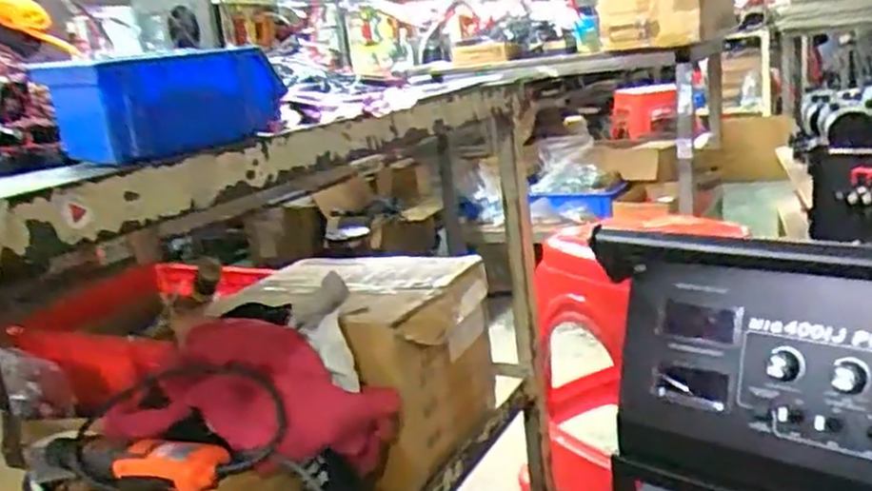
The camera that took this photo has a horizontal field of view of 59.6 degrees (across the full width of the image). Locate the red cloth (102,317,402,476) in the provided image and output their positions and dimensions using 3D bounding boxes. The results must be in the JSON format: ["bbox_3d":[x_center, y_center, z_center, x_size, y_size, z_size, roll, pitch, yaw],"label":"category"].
[{"bbox_3d":[-0.187,0.157,0.762,0.262,0.127,0.133,0,16,24],"label":"red cloth"}]

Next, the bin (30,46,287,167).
[{"bbox_3d":[-0.206,-0.107,0.584,0.086,0.073,0.149,7,20,43],"label":"bin"}]

